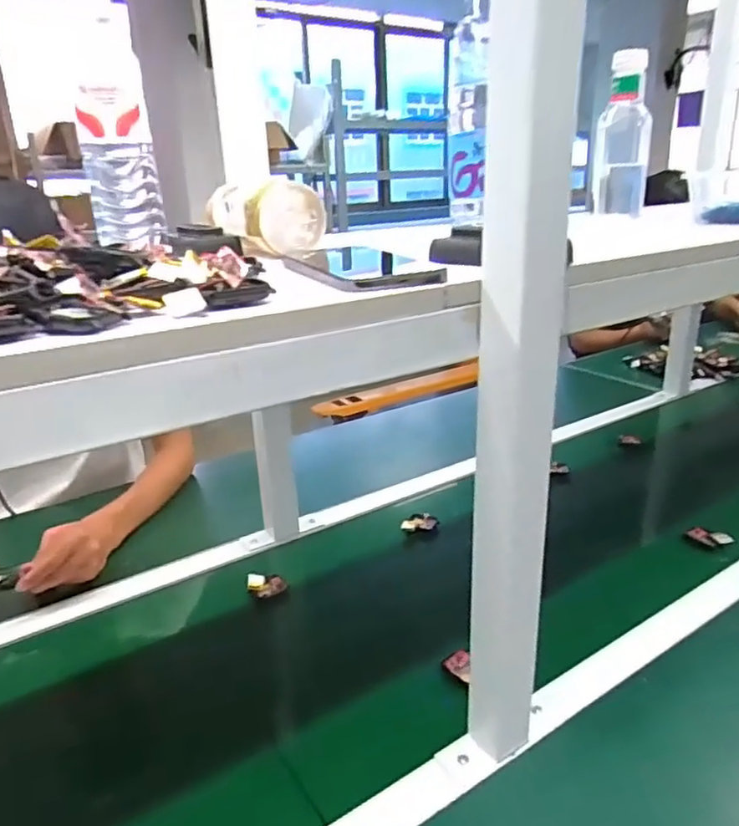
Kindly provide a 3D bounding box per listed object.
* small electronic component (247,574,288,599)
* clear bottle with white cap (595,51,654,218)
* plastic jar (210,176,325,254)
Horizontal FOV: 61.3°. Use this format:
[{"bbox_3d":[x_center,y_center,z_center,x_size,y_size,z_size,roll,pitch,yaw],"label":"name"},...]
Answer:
[{"bbox_3d":[-0.131,0.219,0.793,0.047,0.017,0.033,-7,22,-11],"label":"small electronic component"},{"bbox_3d":[0.332,-0.361,0.812,0.061,0.194,0.050,8,24,25],"label":"clear bottle with white cap"},{"bbox_3d":[-0.097,-0.190,0.598,0.064,0.061,0.123,-19,27,-37],"label":"plastic jar"}]

